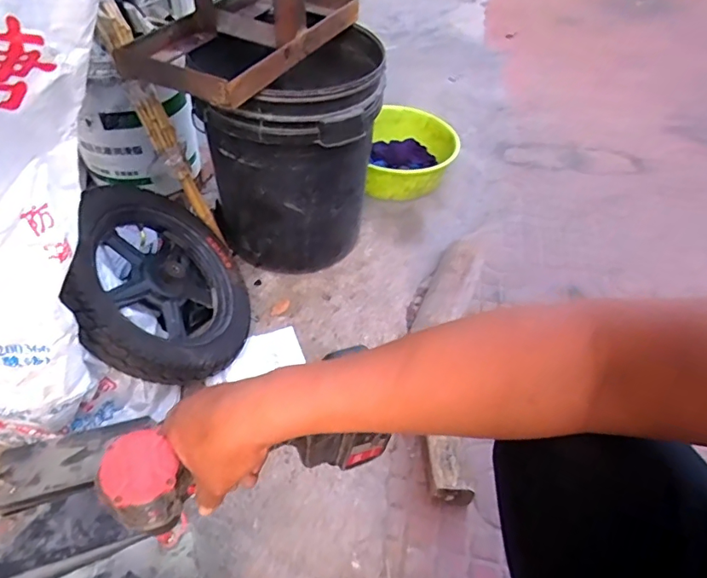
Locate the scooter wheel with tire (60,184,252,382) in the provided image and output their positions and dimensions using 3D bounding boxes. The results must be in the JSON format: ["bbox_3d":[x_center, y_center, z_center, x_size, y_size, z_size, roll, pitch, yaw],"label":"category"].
[{"bbox_3d":[-0.329,-0.006,0.849,0.079,0.335,0.359,-33,48,25],"label":"scooter wheel with tire"}]

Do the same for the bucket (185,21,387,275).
[{"bbox_3d":[-0.116,-0.278,1.047,0.333,0.431,0.361,0,45,0],"label":"bucket"}]

